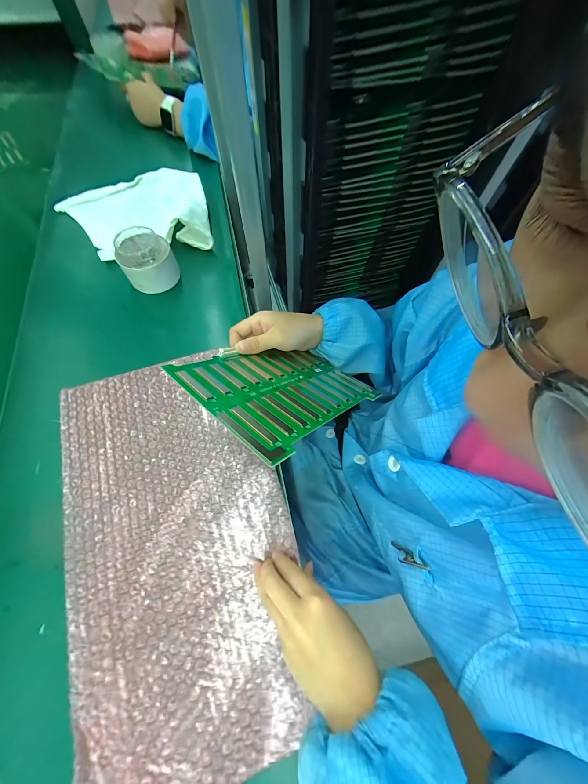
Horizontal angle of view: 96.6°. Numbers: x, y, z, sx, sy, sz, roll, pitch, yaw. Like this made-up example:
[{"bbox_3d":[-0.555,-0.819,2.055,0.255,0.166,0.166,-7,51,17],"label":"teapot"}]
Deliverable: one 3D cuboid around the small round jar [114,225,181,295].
[{"bbox_3d":[-0.237,-0.215,0.433,0.080,0.072,0.089,-14,68,-6],"label":"small round jar"}]

